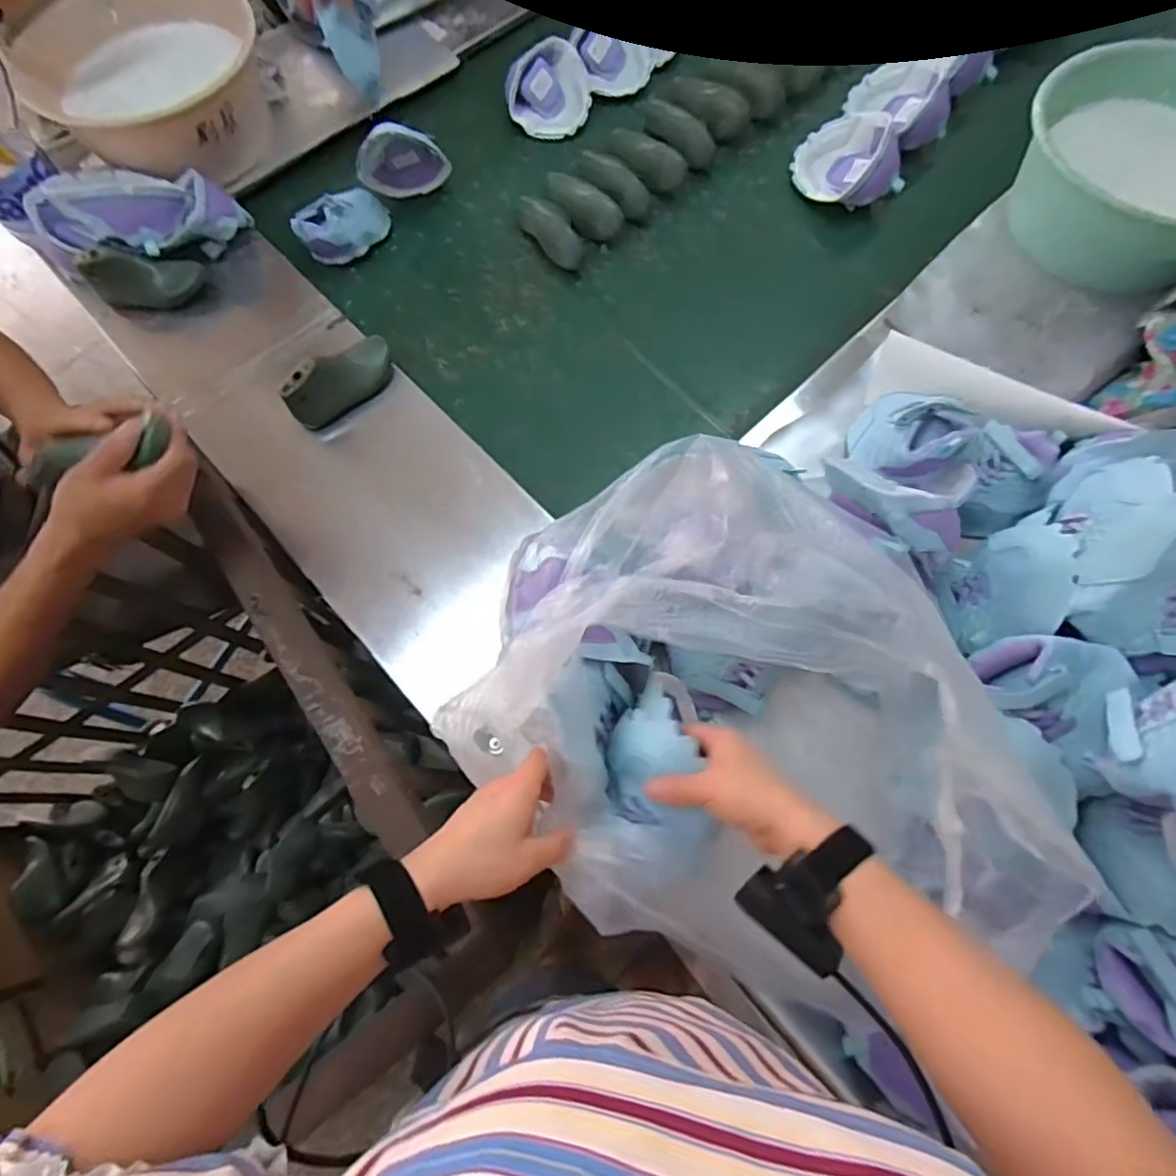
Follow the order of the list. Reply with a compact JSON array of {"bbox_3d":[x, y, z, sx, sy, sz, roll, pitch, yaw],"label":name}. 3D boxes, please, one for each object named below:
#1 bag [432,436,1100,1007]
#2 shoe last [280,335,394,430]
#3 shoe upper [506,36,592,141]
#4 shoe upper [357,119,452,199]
[{"bbox_3d":[0.111,0.105,0.458,0.315,0.260,0.411,-40,75,-10],"label":"bag"},{"bbox_3d":[-0.288,-0.246,0.703,0.045,0.071,0.136,39,78,13],"label":"shoe last"},{"bbox_3d":[-0.062,-0.757,0.904,0.129,0.057,0.124,-5,72,1],"label":"shoe upper"},{"bbox_3d":[-0.262,-0.603,0.837,0.124,0.098,0.041,-17,73,-3],"label":"shoe upper"}]

